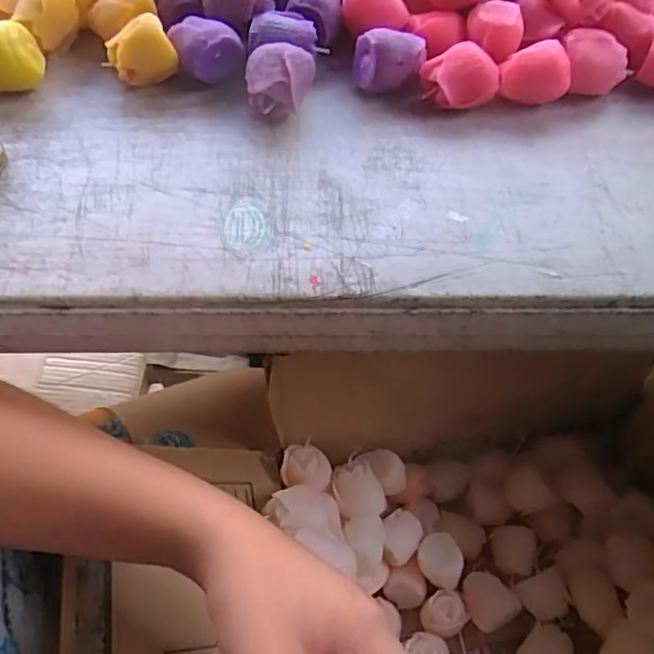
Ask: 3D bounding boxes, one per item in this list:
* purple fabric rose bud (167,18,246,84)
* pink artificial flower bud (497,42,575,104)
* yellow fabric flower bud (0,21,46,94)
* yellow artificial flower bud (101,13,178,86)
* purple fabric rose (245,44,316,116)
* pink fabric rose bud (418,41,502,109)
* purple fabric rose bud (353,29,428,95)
[{"bbox_3d":[-0.073,-0.171,0.371,0.043,0.028,0.031,-5,57,-6],"label":"purple fabric rose bud"},{"bbox_3d":[0.127,-0.158,0.373,0.043,0.027,0.027,2,57,-2],"label":"pink artificial flower bud"},{"bbox_3d":[-0.194,-0.157,0.355,0.049,0.034,0.027,-25,62,-18],"label":"yellow fabric flower bud"},{"bbox_3d":[-0.113,-0.164,0.364,0.036,0.031,0.024,-32,64,-22],"label":"yellow artificial flower bud"},{"bbox_3d":[-0.028,-0.145,0.356,0.039,0.030,0.033,1,57,-2],"label":"purple fabric rose"},{"bbox_3d":[0.082,-0.153,0.369,0.032,0.028,0.038,-33,65,-22],"label":"pink fabric rose bud"},{"bbox_3d":[0.038,-0.164,0.371,0.043,0.029,0.023,4,57,-1],"label":"purple fabric rose bud"}]

